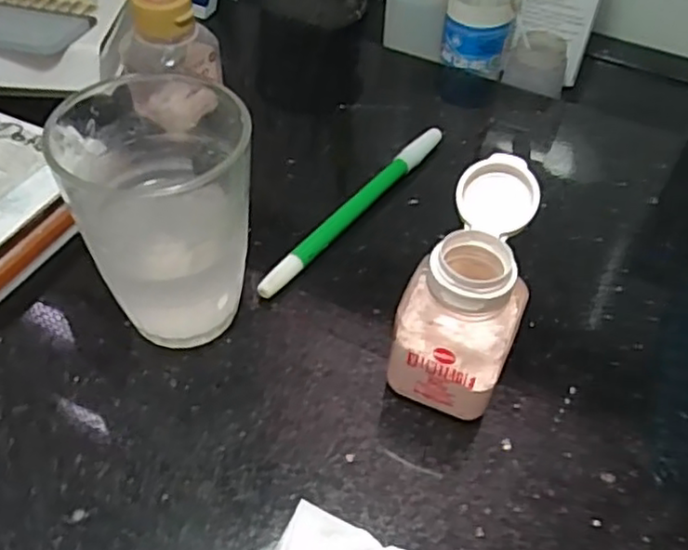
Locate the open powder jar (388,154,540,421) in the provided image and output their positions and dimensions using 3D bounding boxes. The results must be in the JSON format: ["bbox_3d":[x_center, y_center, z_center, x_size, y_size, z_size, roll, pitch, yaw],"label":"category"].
[{"bbox_3d":[0.047,0.007,0.254,0.041,0.074,0.066,18,50,12],"label":"open powder jar"}]

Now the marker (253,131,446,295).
[{"bbox_3d":[0.007,-0.035,0.332,0.010,0.010,0.144,31,54,22],"label":"marker"}]

